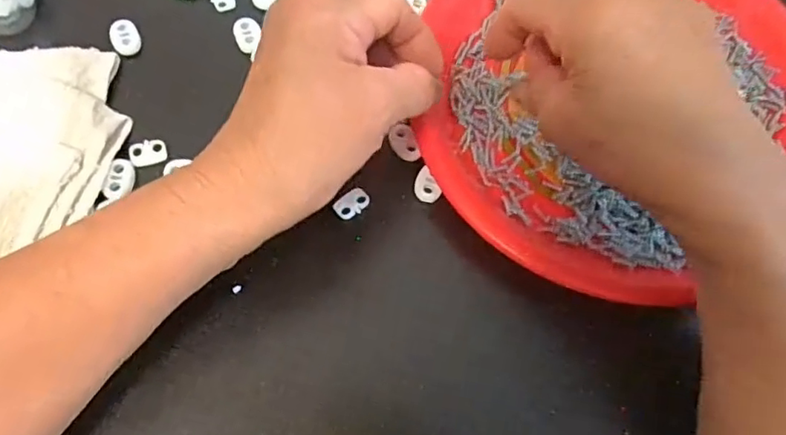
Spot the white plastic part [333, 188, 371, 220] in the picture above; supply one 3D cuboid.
[{"bbox_3d":[-0.021,-0.007,0.300,0.012,0.004,0.019,41,73,12],"label":"white plastic part"}]

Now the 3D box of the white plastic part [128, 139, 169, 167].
[{"bbox_3d":[-0.130,-0.035,0.304,0.019,0.004,0.012,-15,71,-8],"label":"white plastic part"}]

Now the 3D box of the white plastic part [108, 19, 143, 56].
[{"bbox_3d":[-0.153,-0.103,0.328,0.015,0.007,0.022,-19,71,-10],"label":"white plastic part"}]

